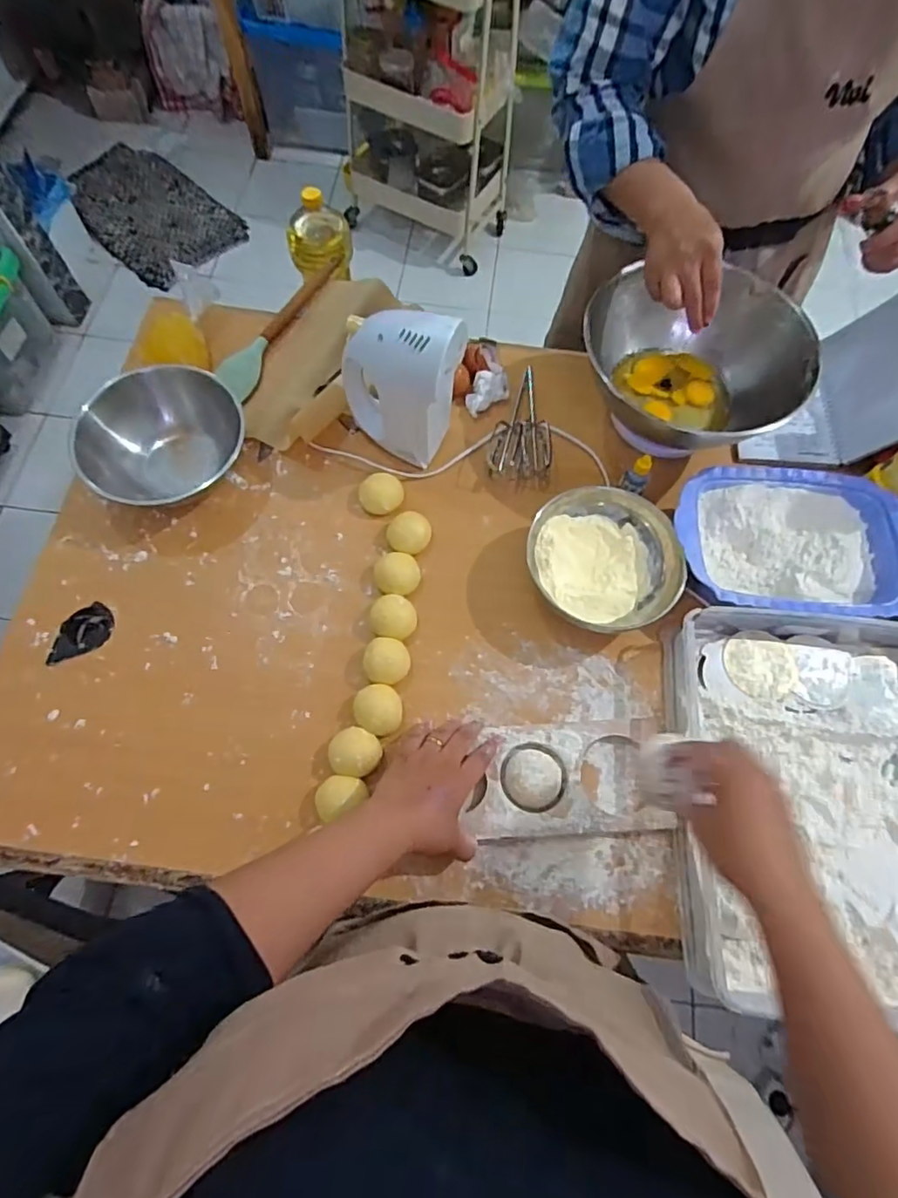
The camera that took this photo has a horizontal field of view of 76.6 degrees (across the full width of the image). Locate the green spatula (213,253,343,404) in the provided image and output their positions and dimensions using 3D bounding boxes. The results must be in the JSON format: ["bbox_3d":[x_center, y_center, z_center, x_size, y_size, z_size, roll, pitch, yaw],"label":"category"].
[{"bbox_3d":[-0.231,-0.390,0.787,0.053,0.025,0.270,25,70,7],"label":"green spatula"}]

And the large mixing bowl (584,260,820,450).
[{"bbox_3d":[0.294,-0.275,0.700,0.245,0.128,0.218,-3,69,-4],"label":"large mixing bowl"}]

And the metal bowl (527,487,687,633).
[{"bbox_3d":[0.169,-0.040,0.643,0.153,0.068,0.150,1,68,-2],"label":"metal bowl"}]

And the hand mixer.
[{"bbox_3d":[-0.057,-0.250,0.647,0.138,0.183,0.071,25,70,7],"label":"hand mixer"}]

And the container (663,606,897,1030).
[{"bbox_3d":[0.382,0.193,0.559,0.307,0.061,0.368,5,68,-1],"label":"container"}]

